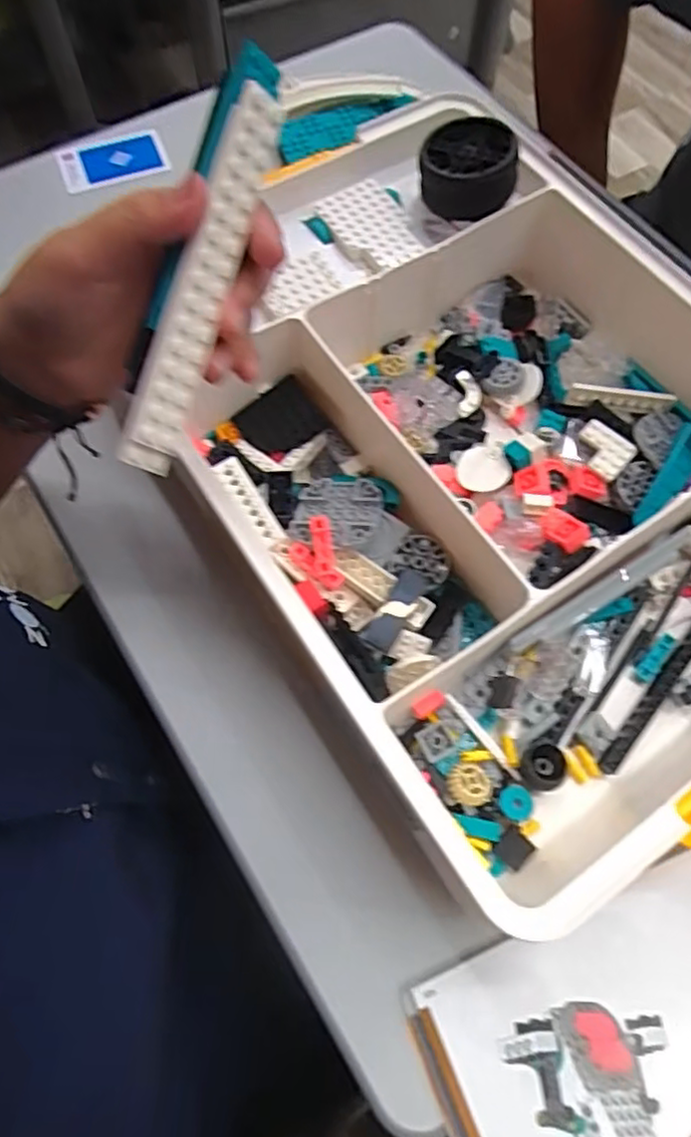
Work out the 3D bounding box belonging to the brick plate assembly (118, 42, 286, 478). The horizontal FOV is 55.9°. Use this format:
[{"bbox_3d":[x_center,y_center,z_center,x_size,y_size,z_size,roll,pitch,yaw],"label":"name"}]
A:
[{"bbox_3d":[-0.051,-0.103,0.225,0.021,0.017,0.137,19,94,5],"label":"brick plate assembly"}]

